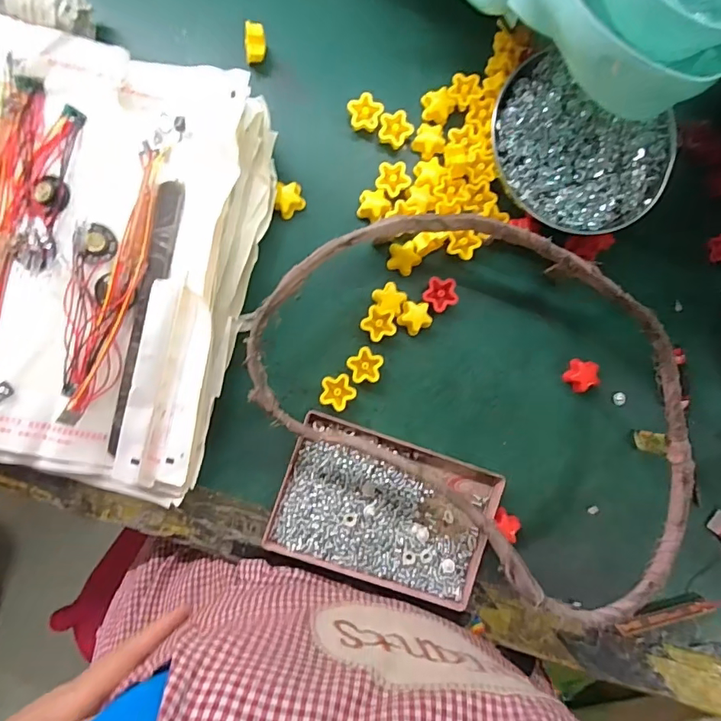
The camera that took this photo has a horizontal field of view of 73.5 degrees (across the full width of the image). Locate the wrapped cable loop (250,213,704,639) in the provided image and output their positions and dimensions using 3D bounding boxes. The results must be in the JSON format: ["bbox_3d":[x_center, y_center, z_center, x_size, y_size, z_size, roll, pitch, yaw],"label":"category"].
[{"bbox_3d":[0.097,0.019,0.333,0.331,0.025,0.210,35,85,-3],"label":"wrapped cable loop"}]

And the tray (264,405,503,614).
[{"bbox_3d":[0.020,0.114,0.368,0.158,0.018,0.104,20,86,-4],"label":"tray"}]

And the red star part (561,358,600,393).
[{"bbox_3d":[0.175,0.012,0.384,0.023,0.013,0.026,5,87,-5],"label":"red star part"}]

